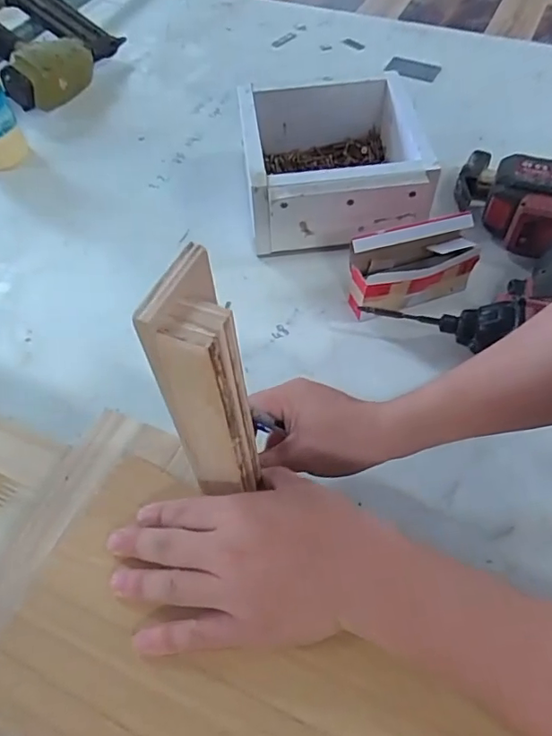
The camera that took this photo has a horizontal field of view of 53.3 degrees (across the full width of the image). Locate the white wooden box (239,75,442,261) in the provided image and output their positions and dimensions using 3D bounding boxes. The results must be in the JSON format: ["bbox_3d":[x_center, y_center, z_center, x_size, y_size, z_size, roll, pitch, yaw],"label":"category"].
[{"bbox_3d":[0.063,-0.231,0.640,0.189,0.098,0.199,-6,56,-2],"label":"white wooden box"}]

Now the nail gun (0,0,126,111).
[{"bbox_3d":[-0.362,-0.509,0.838,0.207,0.112,0.247,-37,62,-21],"label":"nail gun"}]

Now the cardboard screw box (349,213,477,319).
[{"bbox_3d":[0.138,-0.101,0.560,0.129,0.081,0.053,-14,56,-7],"label":"cardboard screw box"}]

